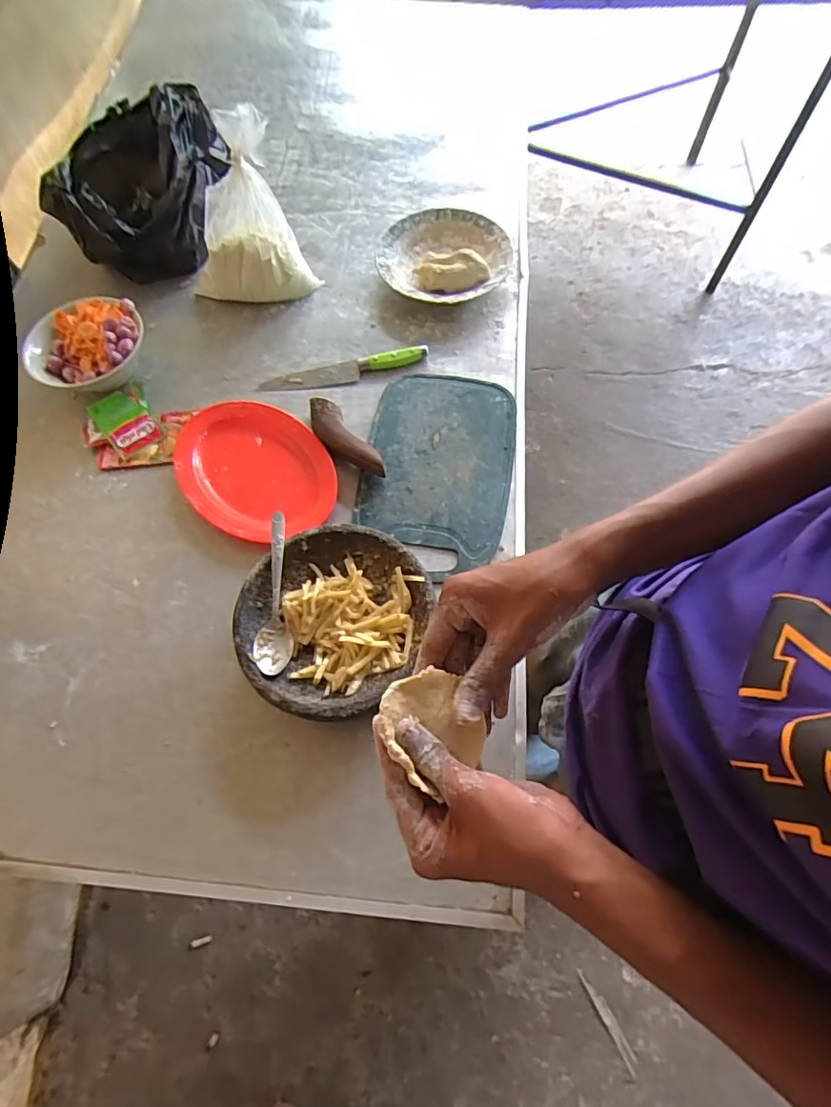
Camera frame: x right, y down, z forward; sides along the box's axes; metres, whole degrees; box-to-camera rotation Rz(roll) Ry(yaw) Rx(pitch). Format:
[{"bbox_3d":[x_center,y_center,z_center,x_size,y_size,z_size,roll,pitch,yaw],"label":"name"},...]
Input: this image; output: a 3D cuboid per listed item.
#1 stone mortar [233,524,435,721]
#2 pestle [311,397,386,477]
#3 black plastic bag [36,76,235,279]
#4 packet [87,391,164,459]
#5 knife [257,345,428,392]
[{"bbox_3d":[-0.082,0.070,0.564,0.196,0.060,0.201,14,69,9],"label":"stone mortar"},{"bbox_3d":[-0.090,-0.142,0.674,0.047,0.034,0.132,-33,72,-12],"label":"pestle"},{"bbox_3d":[-0.397,-0.529,0.774,0.246,0.147,0.205,-26,70,-9],"label":"black plastic bag"},{"bbox_3d":[-0.381,-0.173,0.701,0.059,0.017,0.094,-38,73,-13],"label":"packet"},{"bbox_3d":[-0.098,-0.257,0.737,0.231,0.016,0.036,-12,69,-4],"label":"knife"}]

